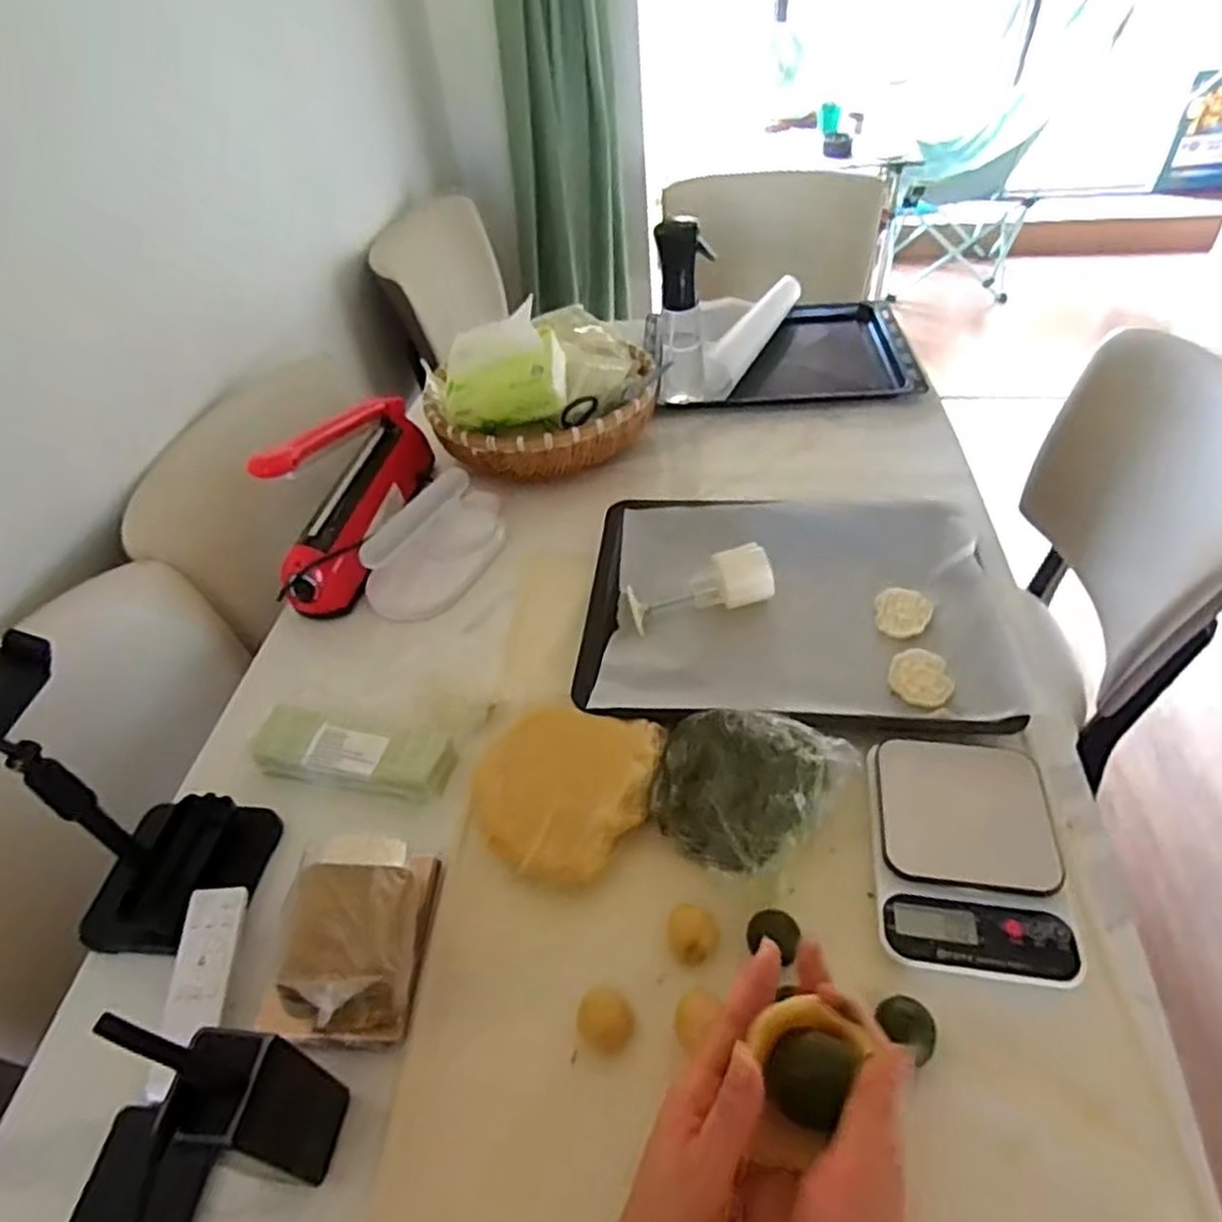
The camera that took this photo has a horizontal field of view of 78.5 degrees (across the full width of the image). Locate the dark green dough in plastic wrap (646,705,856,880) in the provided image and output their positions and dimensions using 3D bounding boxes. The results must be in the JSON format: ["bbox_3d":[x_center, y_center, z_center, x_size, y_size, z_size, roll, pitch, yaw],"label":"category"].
[{"bbox_3d":[0.109,0.136,0.583,0.152,0.061,0.124,9,47,15],"label":"dark green dough in plastic wrap"}]

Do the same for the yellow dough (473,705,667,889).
[{"bbox_3d":[-0.039,0.146,0.620,0.145,0.027,0.156,-4,45,4],"label":"yellow dough"}]

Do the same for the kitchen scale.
[{"bbox_3d":[0.262,0.177,0.553,0.127,0.017,0.172,0,56,13],"label":"kitchen scale"}]

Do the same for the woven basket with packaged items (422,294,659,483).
[{"bbox_3d":[-0.074,-0.300,0.966,0.226,0.160,0.300,31,57,32],"label":"woven basket with packaged items"}]

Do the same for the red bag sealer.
[{"bbox_3d":[-0.301,-0.161,0.868,0.070,0.169,0.307,3,46,10],"label":"red bag sealer"}]

